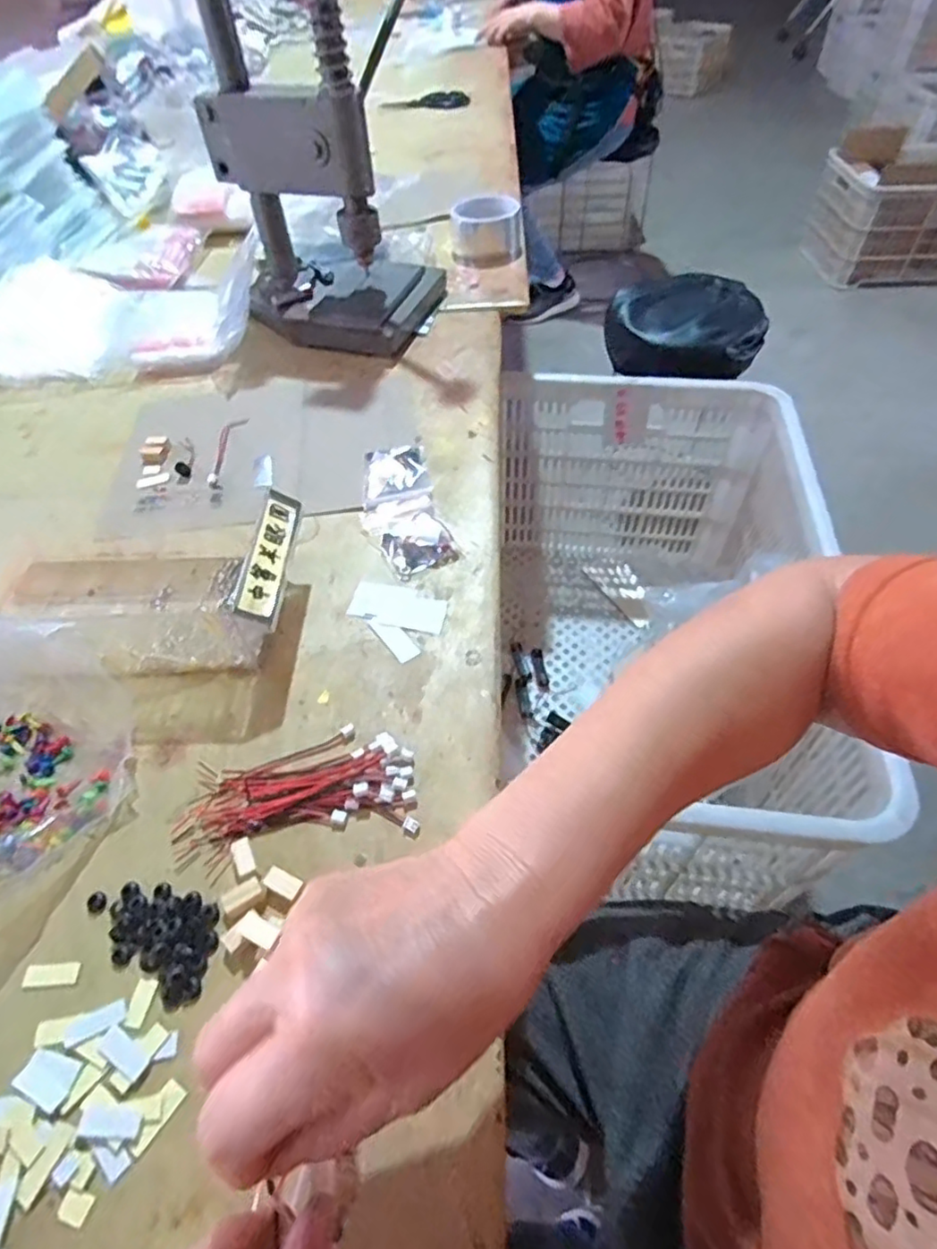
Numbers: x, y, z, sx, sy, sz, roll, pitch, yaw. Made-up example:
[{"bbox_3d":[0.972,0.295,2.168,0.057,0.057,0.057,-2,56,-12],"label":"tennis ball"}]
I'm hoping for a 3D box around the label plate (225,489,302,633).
[{"bbox_3d":[-0.138,-0.049,0.433,0.028,0.005,0.117,15,50,-20],"label":"label plate"}]

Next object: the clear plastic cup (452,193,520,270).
[{"bbox_3d":[0.027,-0.536,0.848,0.088,0.053,0.091,-1,52,2],"label":"clear plastic cup"}]

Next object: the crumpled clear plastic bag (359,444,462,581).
[{"bbox_3d":[-0.058,-0.099,0.537,0.065,0.020,0.146,-14,52,-9],"label":"crumpled clear plastic bag"}]

